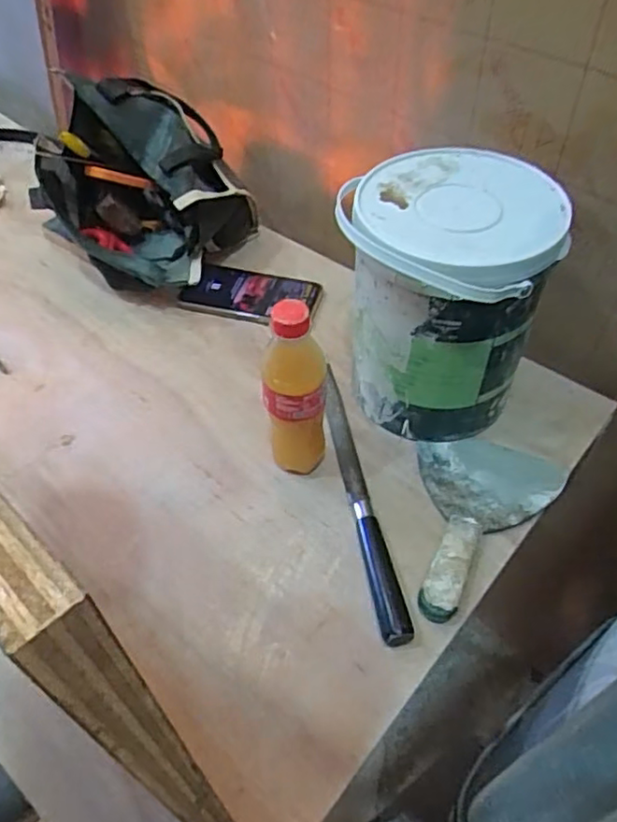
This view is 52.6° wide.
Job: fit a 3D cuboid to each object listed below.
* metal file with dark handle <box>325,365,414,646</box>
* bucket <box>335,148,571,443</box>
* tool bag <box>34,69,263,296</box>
[{"bbox_3d":[0.046,0.074,0.580,0.026,0.023,0.283,-9,51,-6],"label":"metal file with dark handle"},{"bbox_3d":[0.116,-0.096,0.587,0.177,0.223,0.173,6,51,6],"label":"bucket"},{"bbox_3d":[-0.199,-0.276,0.770,0.240,0.188,0.232,27,56,22],"label":"tool bag"}]

